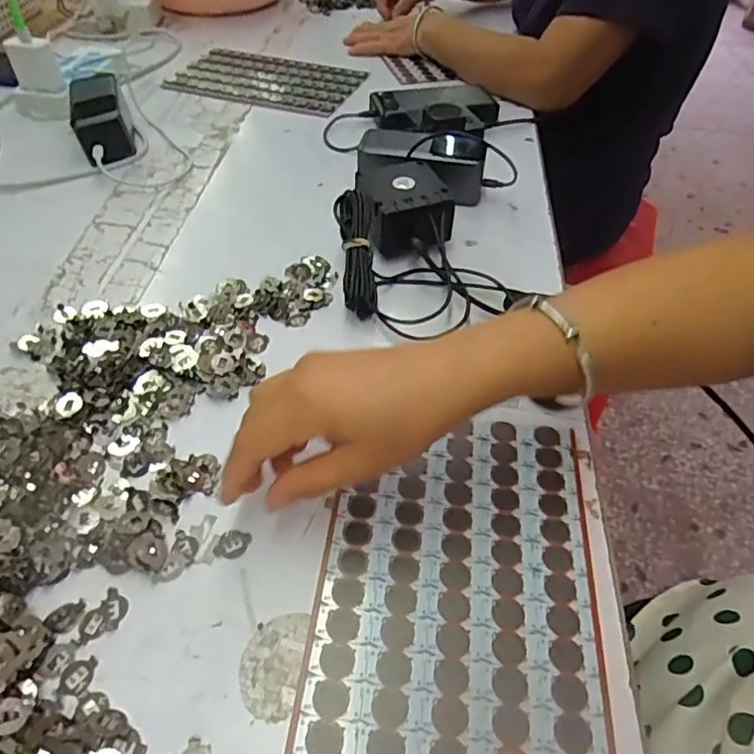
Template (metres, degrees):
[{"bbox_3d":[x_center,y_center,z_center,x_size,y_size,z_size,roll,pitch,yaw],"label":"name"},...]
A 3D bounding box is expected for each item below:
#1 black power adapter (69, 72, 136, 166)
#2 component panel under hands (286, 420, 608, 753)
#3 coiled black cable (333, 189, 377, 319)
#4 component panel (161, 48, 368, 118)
[{"bbox_3d":[-0.317,-0.297,0.659,0.060,0.050,0.139,-16,51,-17],"label":"black power adapter"},{"bbox_3d":[0.044,0.123,0.325,0.151,0.007,0.243,8,48,3],"label":"component panel under hands"},{"bbox_3d":[-0.017,-0.104,0.483,0.028,0.023,0.111,-4,73,-7],"label":"coiled black cable"},{"bbox_3d":[-0.159,-0.430,0.823,0.262,0.007,0.168,17,49,11],"label":"component panel"}]

